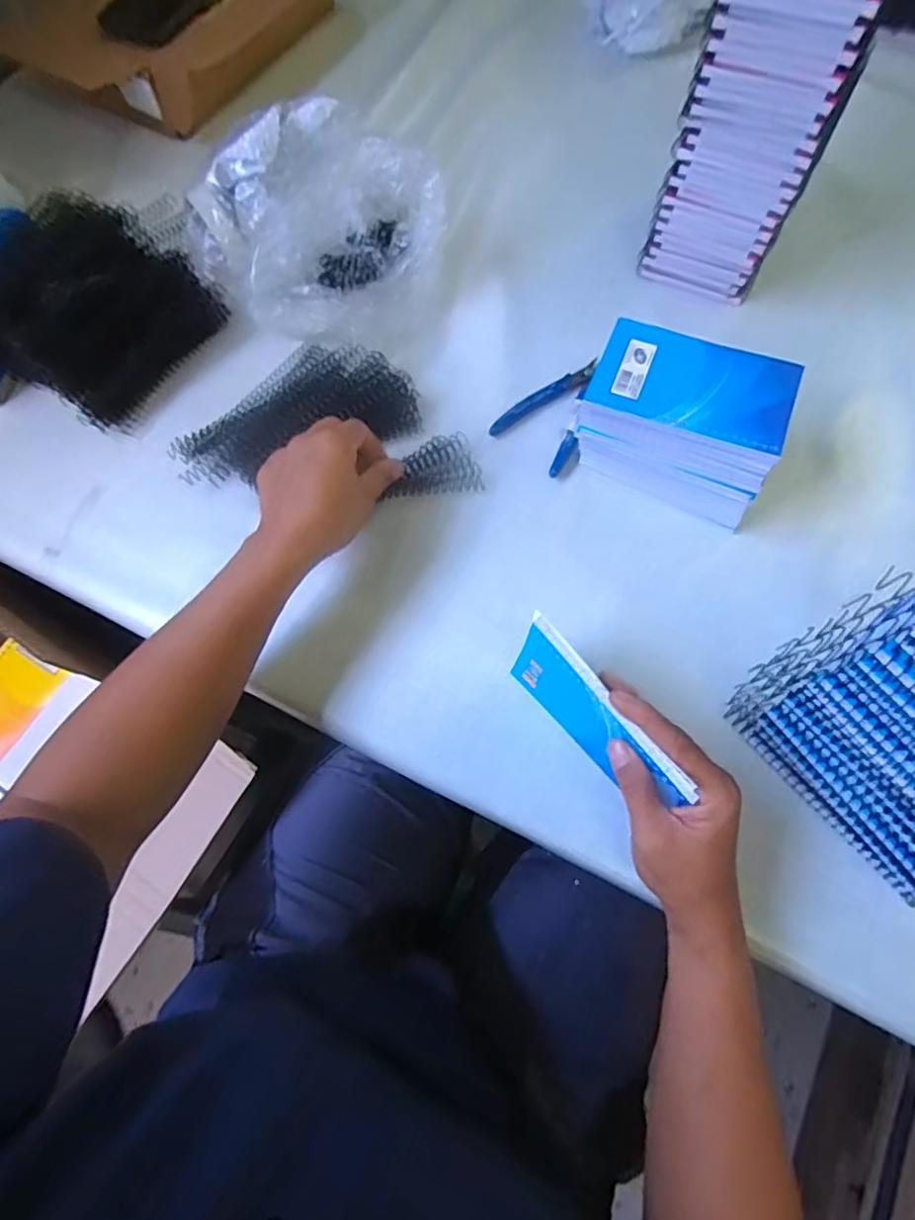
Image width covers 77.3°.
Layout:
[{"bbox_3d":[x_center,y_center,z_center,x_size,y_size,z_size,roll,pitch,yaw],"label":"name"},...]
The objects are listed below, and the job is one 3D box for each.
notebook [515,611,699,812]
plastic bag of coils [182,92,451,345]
[{"bbox_3d":[0.084,0.068,0.355,0.011,0.080,0.129,-35,69,-17],"label":"notebook"},{"bbox_3d":[-0.123,-0.326,0.500,0.175,0.100,0.186,41,77,15],"label":"plastic bag of coils"}]

